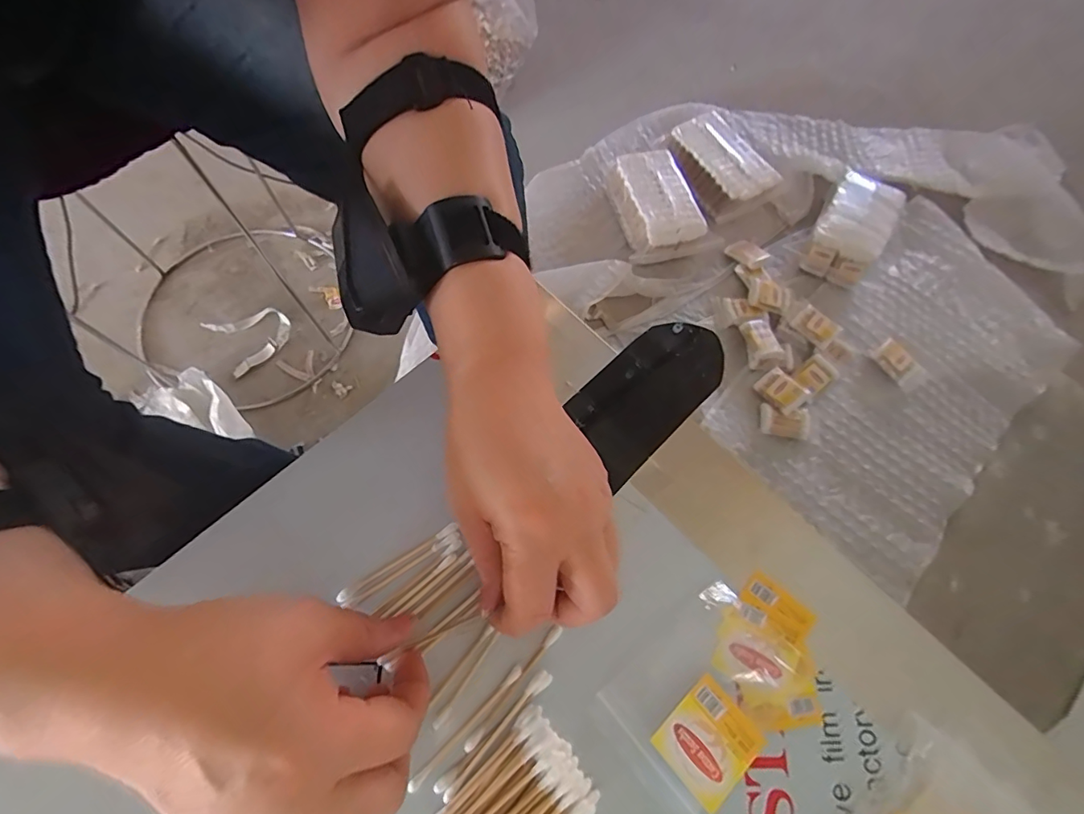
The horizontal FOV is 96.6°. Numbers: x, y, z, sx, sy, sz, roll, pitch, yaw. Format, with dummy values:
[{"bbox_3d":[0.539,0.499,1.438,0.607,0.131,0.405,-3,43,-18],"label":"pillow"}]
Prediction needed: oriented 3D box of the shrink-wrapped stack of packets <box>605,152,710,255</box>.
[{"bbox_3d":[0.211,-0.378,0.912,0.123,0.081,0.210,-14,71,-8],"label":"shrink-wrapped stack of packets"}]

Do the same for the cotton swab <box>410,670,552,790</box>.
[{"bbox_3d":[-0.035,0.156,0.239,0.067,0.004,0.004,-42,76,-17],"label":"cotton swab"}]

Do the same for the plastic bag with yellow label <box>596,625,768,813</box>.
[{"bbox_3d":[0.069,0.155,0.241,0.050,0.013,0.067,-37,74,-16],"label":"plastic bag with yellow label"}]

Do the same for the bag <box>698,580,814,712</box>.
[{"bbox_3d":[0.111,0.129,0.256,0.068,0.005,0.040,37,71,12],"label":"bag"}]

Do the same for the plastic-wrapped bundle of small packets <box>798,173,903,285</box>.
[{"bbox_3d":[0.595,-0.347,0.934,0.125,0.071,0.223,34,71,9],"label":"plastic-wrapped bundle of small packets"}]

